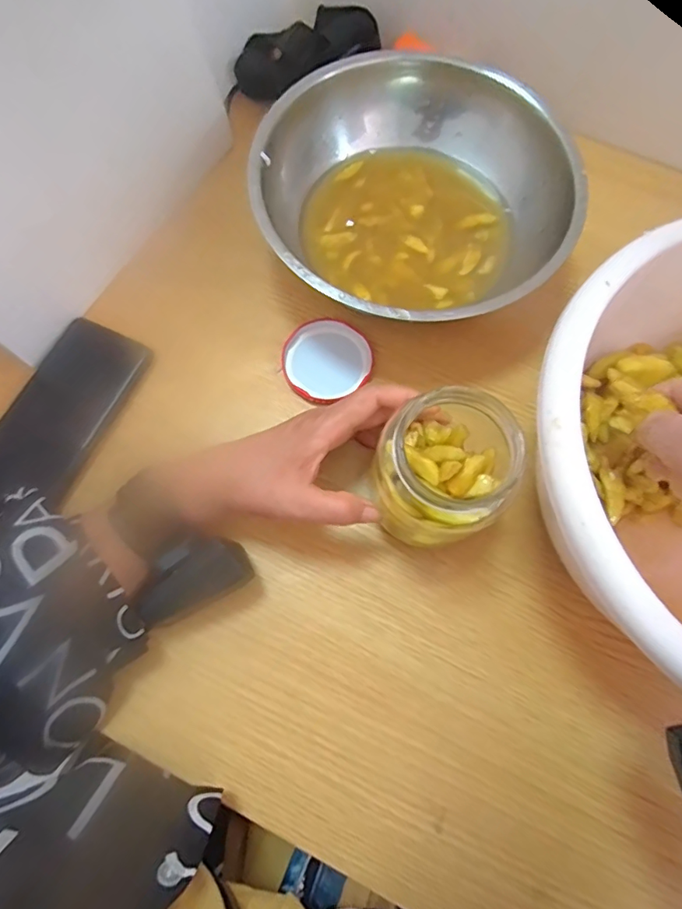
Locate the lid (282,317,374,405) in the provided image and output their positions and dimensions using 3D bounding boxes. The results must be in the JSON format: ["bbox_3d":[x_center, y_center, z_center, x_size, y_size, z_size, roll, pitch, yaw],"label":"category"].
[{"bbox_3d":[-0.012,-0.078,0.398,0.067,0.010,0.066,0,73,-1],"label":"lid"}]

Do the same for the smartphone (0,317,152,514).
[{"bbox_3d":[-0.218,-0.027,0.377,0.070,0.012,0.160,25,74,6],"label":"smartphone"}]

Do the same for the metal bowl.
[{"bbox_3d":[0.054,-0.199,0.399,0.229,0.073,0.235,0,73,-1],"label":"metal bowl"}]

